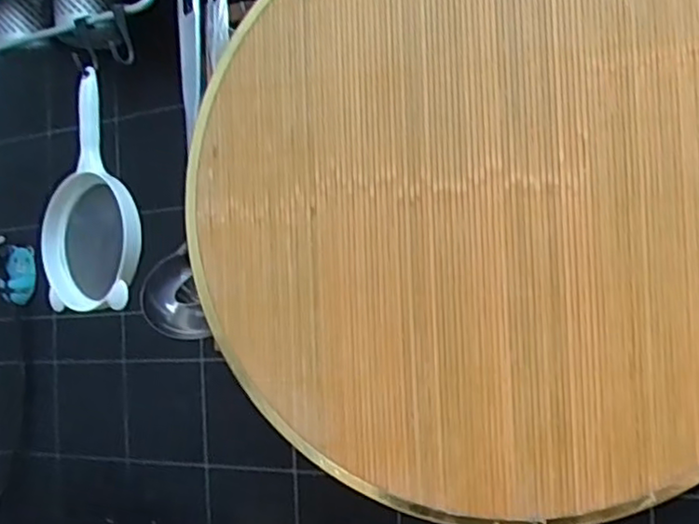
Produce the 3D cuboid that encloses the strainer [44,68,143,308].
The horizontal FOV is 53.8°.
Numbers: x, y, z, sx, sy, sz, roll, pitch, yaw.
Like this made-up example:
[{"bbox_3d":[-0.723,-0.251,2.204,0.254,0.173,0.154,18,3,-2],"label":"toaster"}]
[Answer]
[{"bbox_3d":[-0.236,-0.060,0.621,0.120,0.198,0.034,-6,-4,44],"label":"strainer"}]

